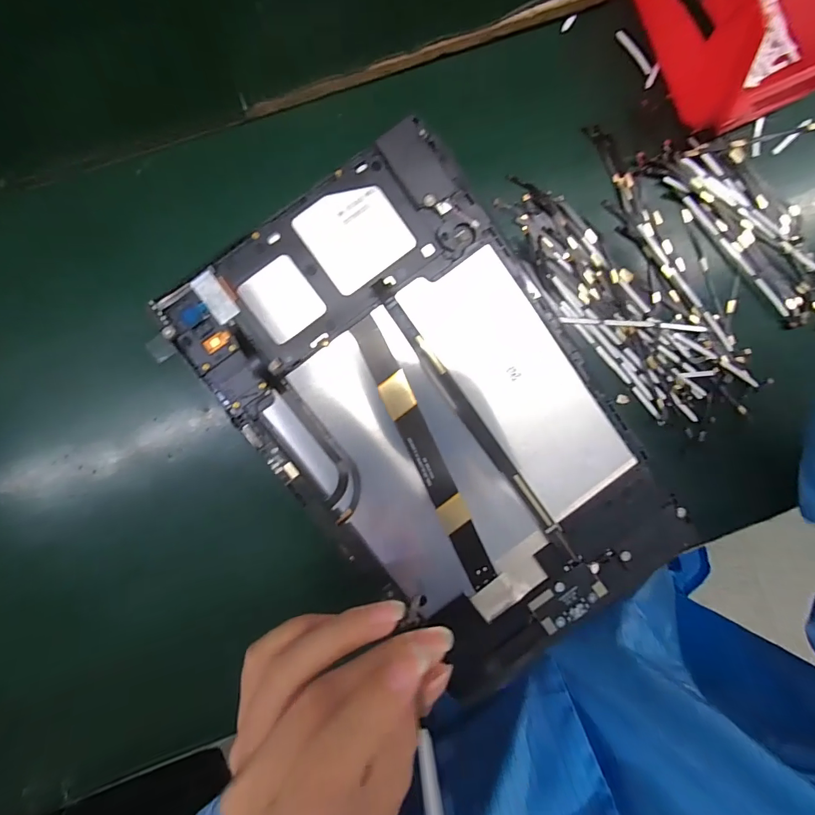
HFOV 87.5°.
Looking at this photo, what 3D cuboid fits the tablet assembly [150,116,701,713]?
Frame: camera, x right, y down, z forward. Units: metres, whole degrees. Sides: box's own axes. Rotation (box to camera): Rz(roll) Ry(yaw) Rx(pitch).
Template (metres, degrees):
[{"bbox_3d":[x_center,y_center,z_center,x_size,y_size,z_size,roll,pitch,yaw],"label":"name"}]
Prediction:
[{"bbox_3d":[0.018,0.009,0.203,0.145,0.013,0.241,-36,95,-2],"label":"tablet assembly"}]

